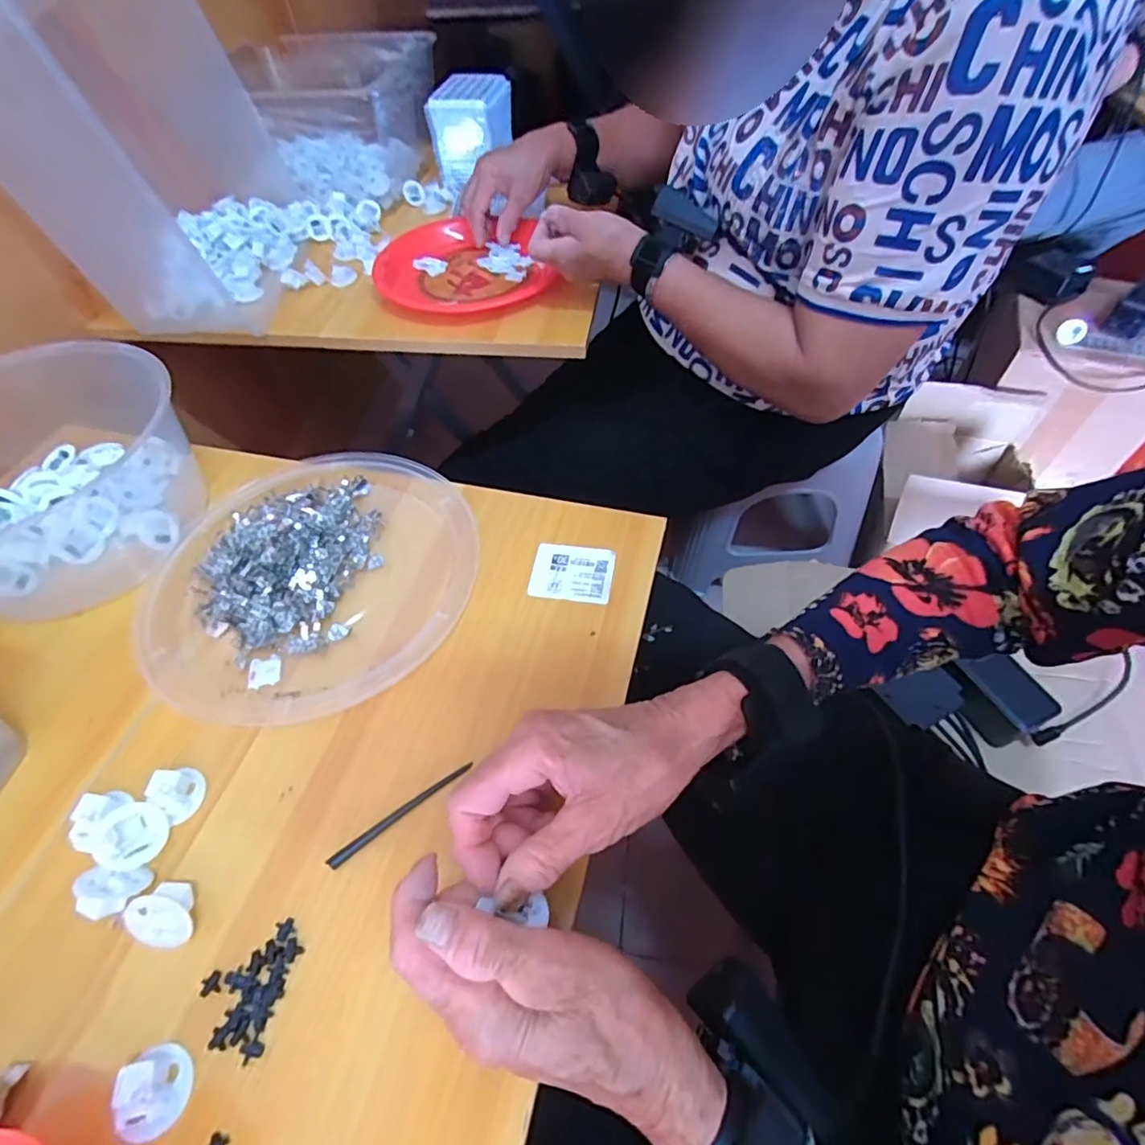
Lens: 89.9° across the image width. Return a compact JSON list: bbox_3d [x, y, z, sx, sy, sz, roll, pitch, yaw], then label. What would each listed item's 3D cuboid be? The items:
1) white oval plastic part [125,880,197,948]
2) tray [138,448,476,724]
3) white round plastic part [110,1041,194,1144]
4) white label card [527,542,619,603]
[{"bbox_3d":[-0.206,0.171,0.288,0.030,0.021,0.027,4,56,1],"label":"white oval plastic part"},{"bbox_3d":[-0.189,-0.007,0.426,0.226,0.019,0.235,1,56,-1],"label":"tray"},{"bbox_3d":[-0.183,0.225,0.249,0.025,0.013,0.032,-8,56,-7],"label":"white round plastic part"},{"bbox_3d":[0.000,0.000,0.431,0.060,0.004,0.049,9,56,4],"label":"white label card"}]

